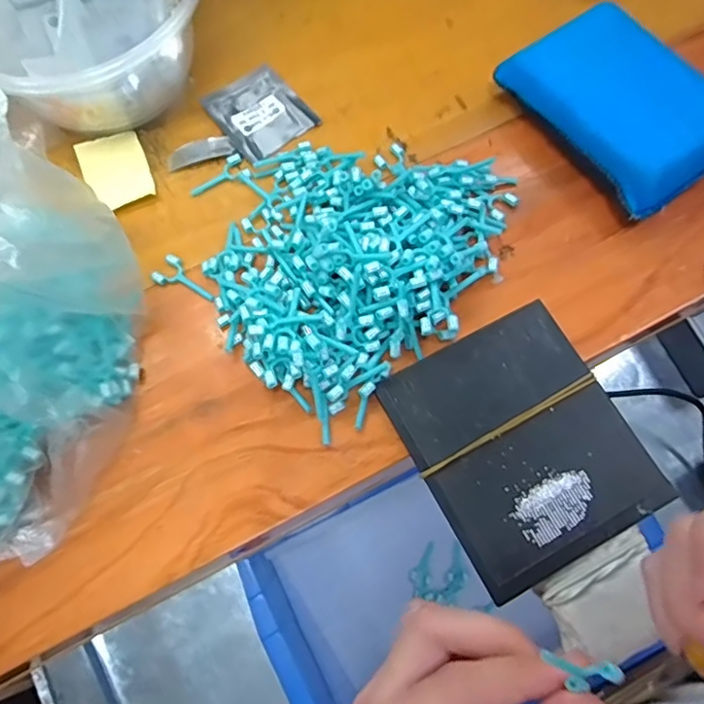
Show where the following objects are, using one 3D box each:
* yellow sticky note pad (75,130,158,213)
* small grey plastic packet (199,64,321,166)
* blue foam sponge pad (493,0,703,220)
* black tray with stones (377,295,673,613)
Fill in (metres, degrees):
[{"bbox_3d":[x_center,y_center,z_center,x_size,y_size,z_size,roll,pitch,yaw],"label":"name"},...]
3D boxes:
[{"bbox_3d":[-0.132,-0.102,0.315,0.035,0.004,0.049,-25,72,-7],"label":"yellow sticky note pad"},{"bbox_3d":[-0.053,-0.139,0.325,0.050,0.005,0.058,-37,74,-10],"label":"small grey plastic packet"},{"bbox_3d":[0.143,-0.129,0.301,0.074,0.030,0.111,-35,73,-10],"label":"blue foam sponge pad"},{"bbox_3d":[0.077,0.041,0.257,0.094,0.005,0.107,-27,72,-7],"label":"black tray with stones"}]

